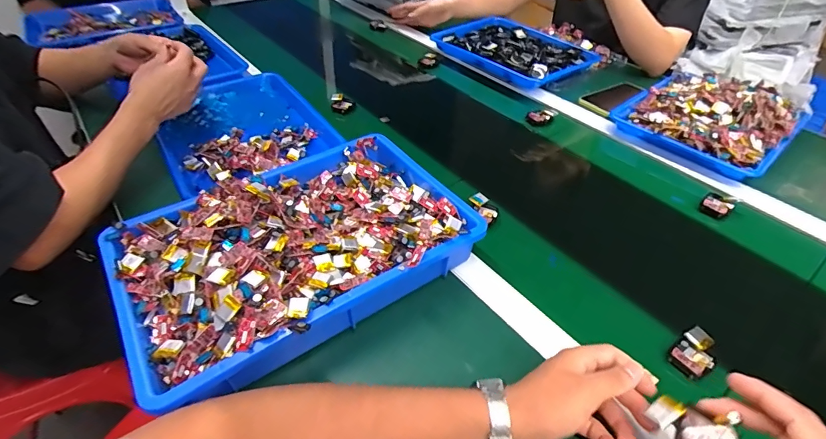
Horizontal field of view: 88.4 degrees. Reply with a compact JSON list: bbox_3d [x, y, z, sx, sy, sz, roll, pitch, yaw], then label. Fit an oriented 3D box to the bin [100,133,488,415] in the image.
[{"bbox_3d":[-0.128,0.023,0.495,0.383,0.073,0.246,-25,49,-25],"label":"bin"}]

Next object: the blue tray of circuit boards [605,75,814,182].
[{"bbox_3d":[0.540,-0.189,0.773,0.271,0.067,0.249,-30,51,-29],"label":"blue tray of circuit boards"}]

